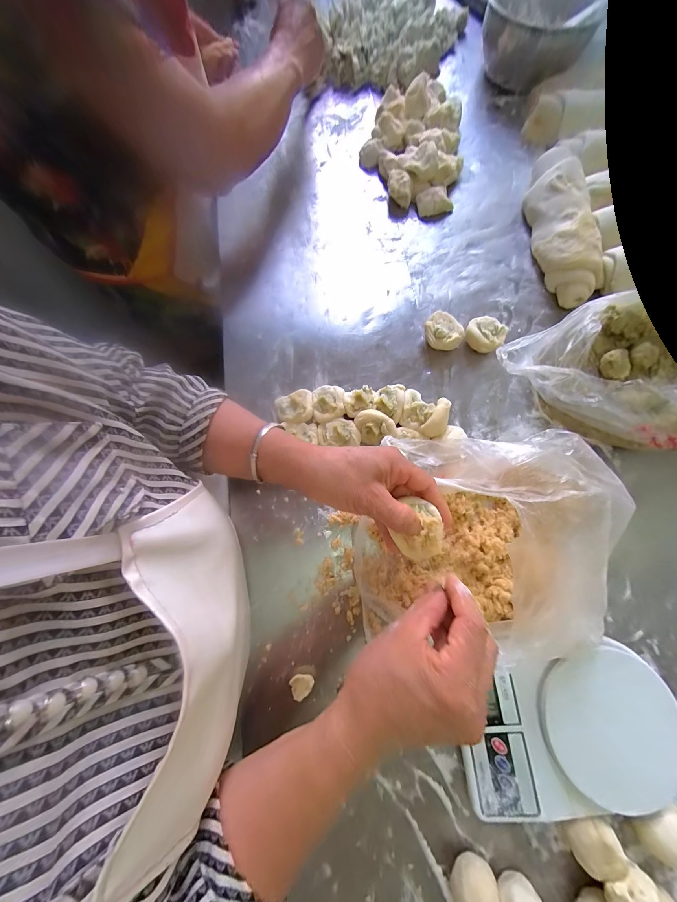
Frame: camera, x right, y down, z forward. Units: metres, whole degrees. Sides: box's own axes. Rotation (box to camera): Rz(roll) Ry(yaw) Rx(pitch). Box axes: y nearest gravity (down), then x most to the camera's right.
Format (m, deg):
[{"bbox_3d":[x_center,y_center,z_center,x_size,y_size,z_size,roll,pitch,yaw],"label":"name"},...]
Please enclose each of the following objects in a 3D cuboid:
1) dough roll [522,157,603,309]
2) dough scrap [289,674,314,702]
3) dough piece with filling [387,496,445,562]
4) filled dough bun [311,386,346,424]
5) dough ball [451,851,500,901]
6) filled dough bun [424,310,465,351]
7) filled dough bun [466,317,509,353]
[{"bbox_3d":[0.322,-0.307,0.412,0.068,0.055,0.190,-10,78,-1],"label":"dough roll"},{"bbox_3d":[-0.041,0.259,0.320,0.027,0.012,0.021,-40,80,-7],"label":"dough scrap"},{"bbox_3d":[0.075,0.076,0.277,0.045,0.021,0.057,-20,78,-3],"label":"dough piece with filling"},{"bbox_3d":[-0.013,-0.061,0.384,0.041,0.033,0.050,-4,78,0],"label":"filled dough bun"},{"bbox_3d":[0.129,0.418,0.273,0.042,0.038,0.042,0,78,1],"label":"dough ball"},{"bbox_3d":[0.145,-0.162,0.400,0.053,0.033,0.047,20,79,5],"label":"filled dough bun"},{"bbox_3d":[0.201,-0.159,0.398,0.039,0.028,0.050,-44,81,-8],"label":"filled dough bun"}]

